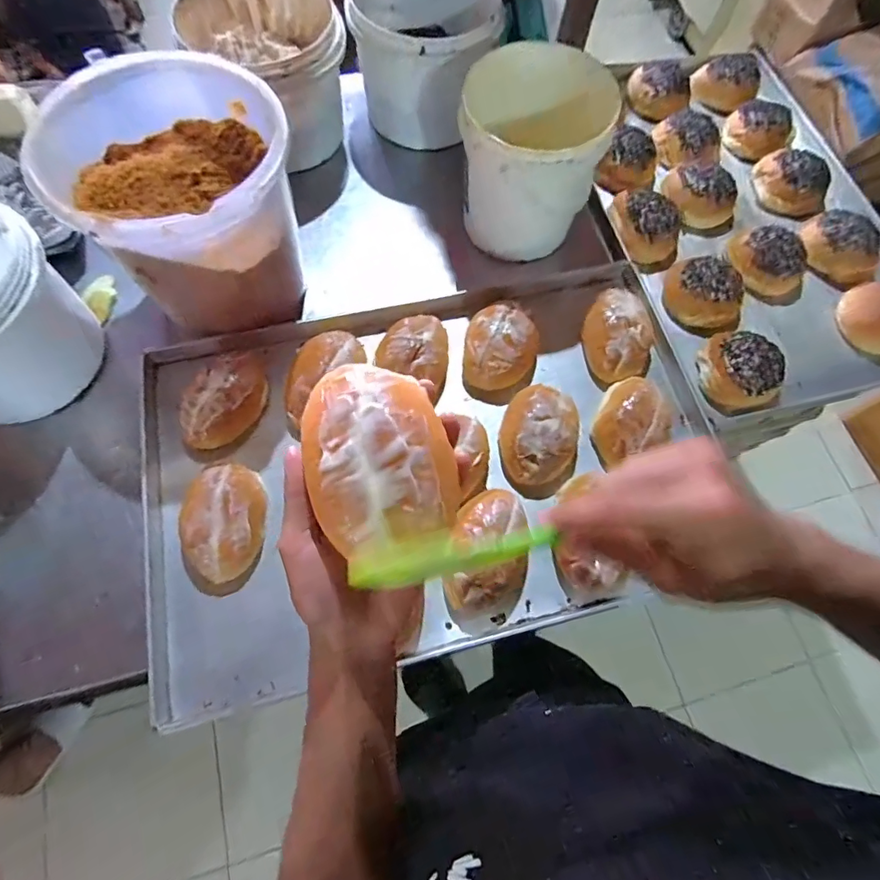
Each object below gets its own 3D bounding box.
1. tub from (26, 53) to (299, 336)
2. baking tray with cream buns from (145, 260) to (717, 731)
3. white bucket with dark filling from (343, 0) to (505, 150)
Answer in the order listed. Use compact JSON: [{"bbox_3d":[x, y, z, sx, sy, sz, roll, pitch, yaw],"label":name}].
[{"bbox_3d":[-0.281,-0.266,0.578,0.232,0.221,0.230,1,68,-2],"label":"tub"},{"bbox_3d":[-0.006,0.007,0.603,0.692,0.069,0.463,-13,69,-7],"label":"baking tray with cream buns"},{"bbox_3d":[-0.025,-0.601,0.762,0.217,0.161,0.208,1,68,-2],"label":"white bucket with dark filling"}]

